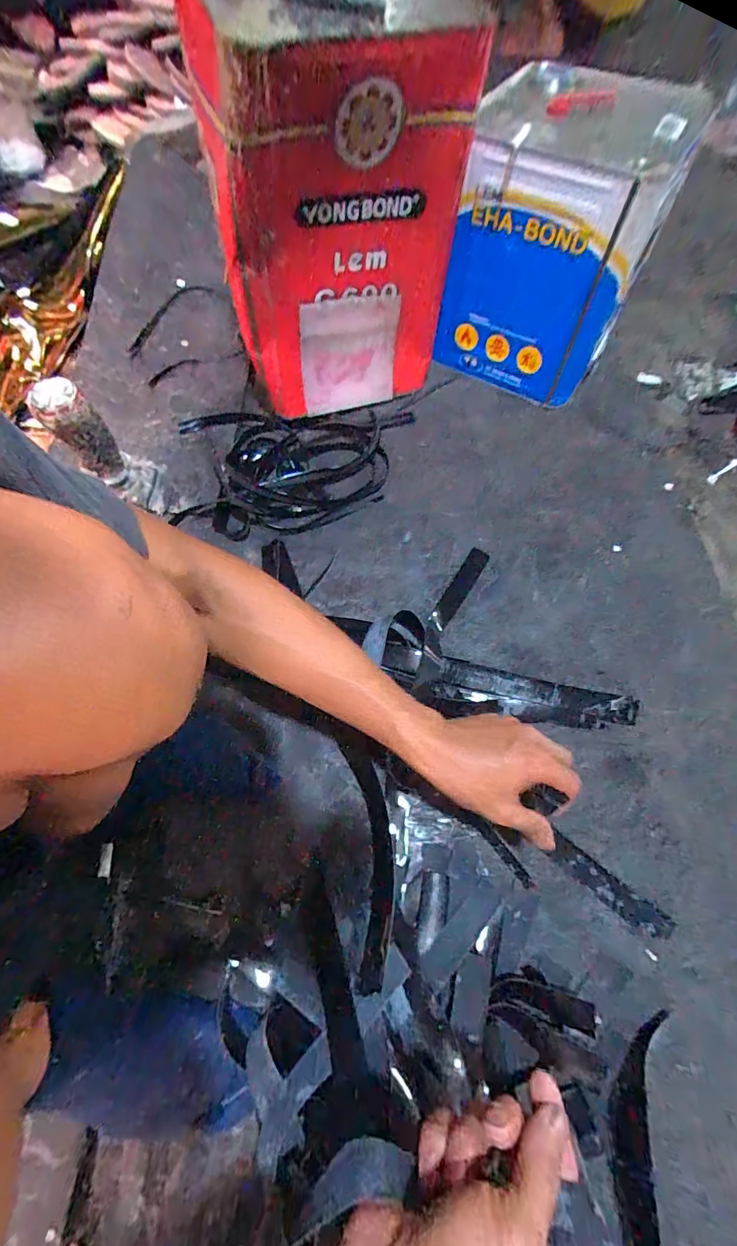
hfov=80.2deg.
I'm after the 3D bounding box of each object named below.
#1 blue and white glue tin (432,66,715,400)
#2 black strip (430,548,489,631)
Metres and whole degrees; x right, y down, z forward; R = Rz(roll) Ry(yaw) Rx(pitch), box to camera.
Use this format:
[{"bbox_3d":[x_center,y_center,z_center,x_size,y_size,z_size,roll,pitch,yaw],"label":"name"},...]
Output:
[{"bbox_3d":[0.243,-0.491,0.596,0.228,0.271,0.217,24,69,11],"label":"blue and white glue tin"},{"bbox_3d":[0.117,-0.045,0.565,0.025,0.006,0.128,30,70,13],"label":"black strip"}]

